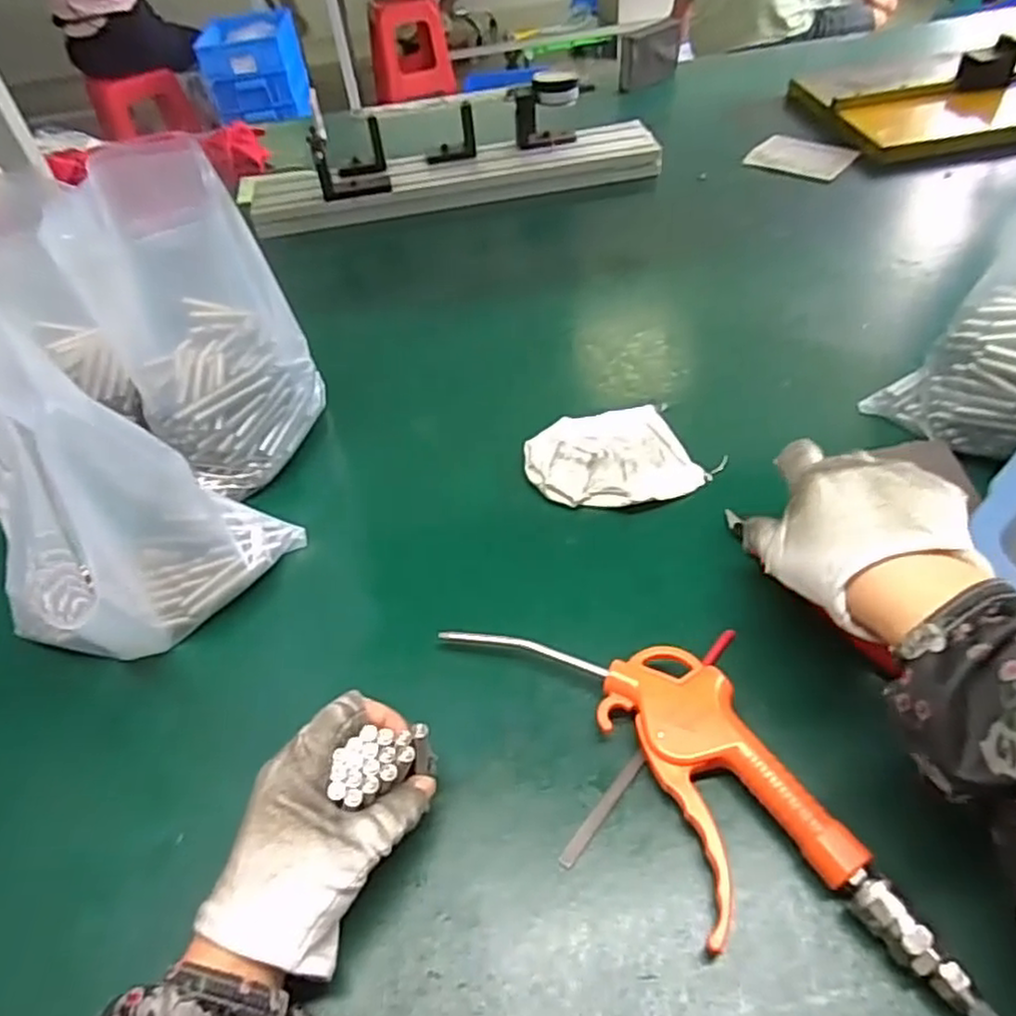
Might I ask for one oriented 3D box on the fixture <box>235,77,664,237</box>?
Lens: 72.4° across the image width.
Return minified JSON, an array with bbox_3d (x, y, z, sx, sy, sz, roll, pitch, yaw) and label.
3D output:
[{"bbox_3d":[-0.065,-0.417,0.809,0.473,0.099,0.119,-12,45,-5],"label":"fixture"}]

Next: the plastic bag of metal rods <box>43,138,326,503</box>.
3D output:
[{"bbox_3d":[-0.207,-0.126,0.483,0.112,0.188,0.131,-20,47,-13],"label":"plastic bag of metal rods"}]

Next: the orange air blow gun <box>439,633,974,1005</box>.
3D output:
[{"bbox_3d":[0.082,0.126,0.350,0.089,0.027,0.260,-30,50,-22],"label":"orange air blow gun"}]

